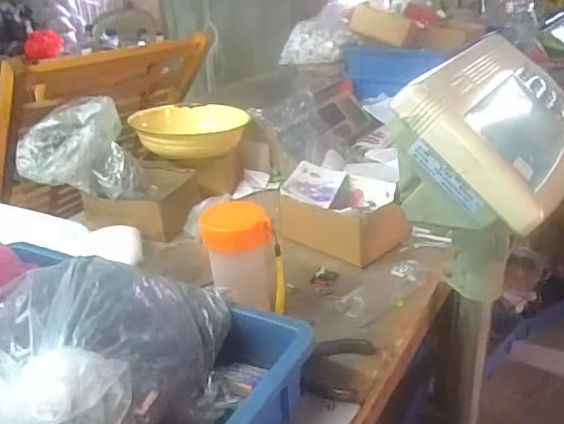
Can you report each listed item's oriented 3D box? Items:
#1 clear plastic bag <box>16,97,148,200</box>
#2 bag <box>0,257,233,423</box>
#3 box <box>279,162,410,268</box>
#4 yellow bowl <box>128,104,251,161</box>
[{"bbox_3d":[-0.298,-0.083,0.823,0.153,0.121,0.140,-16,28,-22],"label":"clear plastic bag"},{"bbox_3d":[-0.150,0.119,0.441,0.188,0.106,0.186,-3,26,2],"label":"bag"},{"bbox_3d":[0.086,-0.004,0.798,0.124,0.079,0.159,-26,33,-37],"label":"box"},{"bbox_3d":[-0.155,-0.146,0.982,0.189,0.068,0.155,-6,26,-4],"label":"yellow bowl"}]

